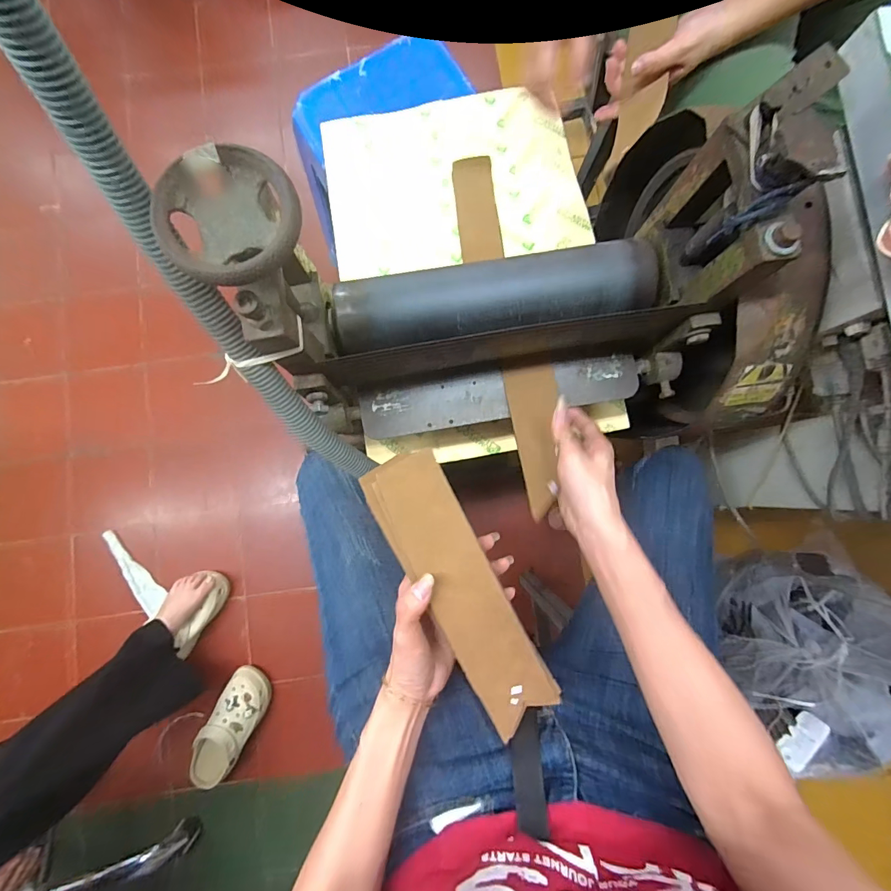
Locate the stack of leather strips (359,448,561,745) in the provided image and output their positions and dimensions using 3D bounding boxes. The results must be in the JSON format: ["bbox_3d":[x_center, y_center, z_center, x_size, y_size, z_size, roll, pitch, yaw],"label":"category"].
[{"bbox_3d":[0.012,0.115,0.353,0.065,0.036,0.236,-28,81,-7],"label":"stack of leather strips"}]

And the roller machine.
[{"bbox_3d":[0.075,-0.120,0.375,0.494,0.240,0.228,-8,84,-1],"label":"roller machine"}]

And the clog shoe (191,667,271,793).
[{"bbox_3d":[-0.467,0.616,0.944,0.100,0.100,0.233,27,85,2],"label":"clog shoe"}]

